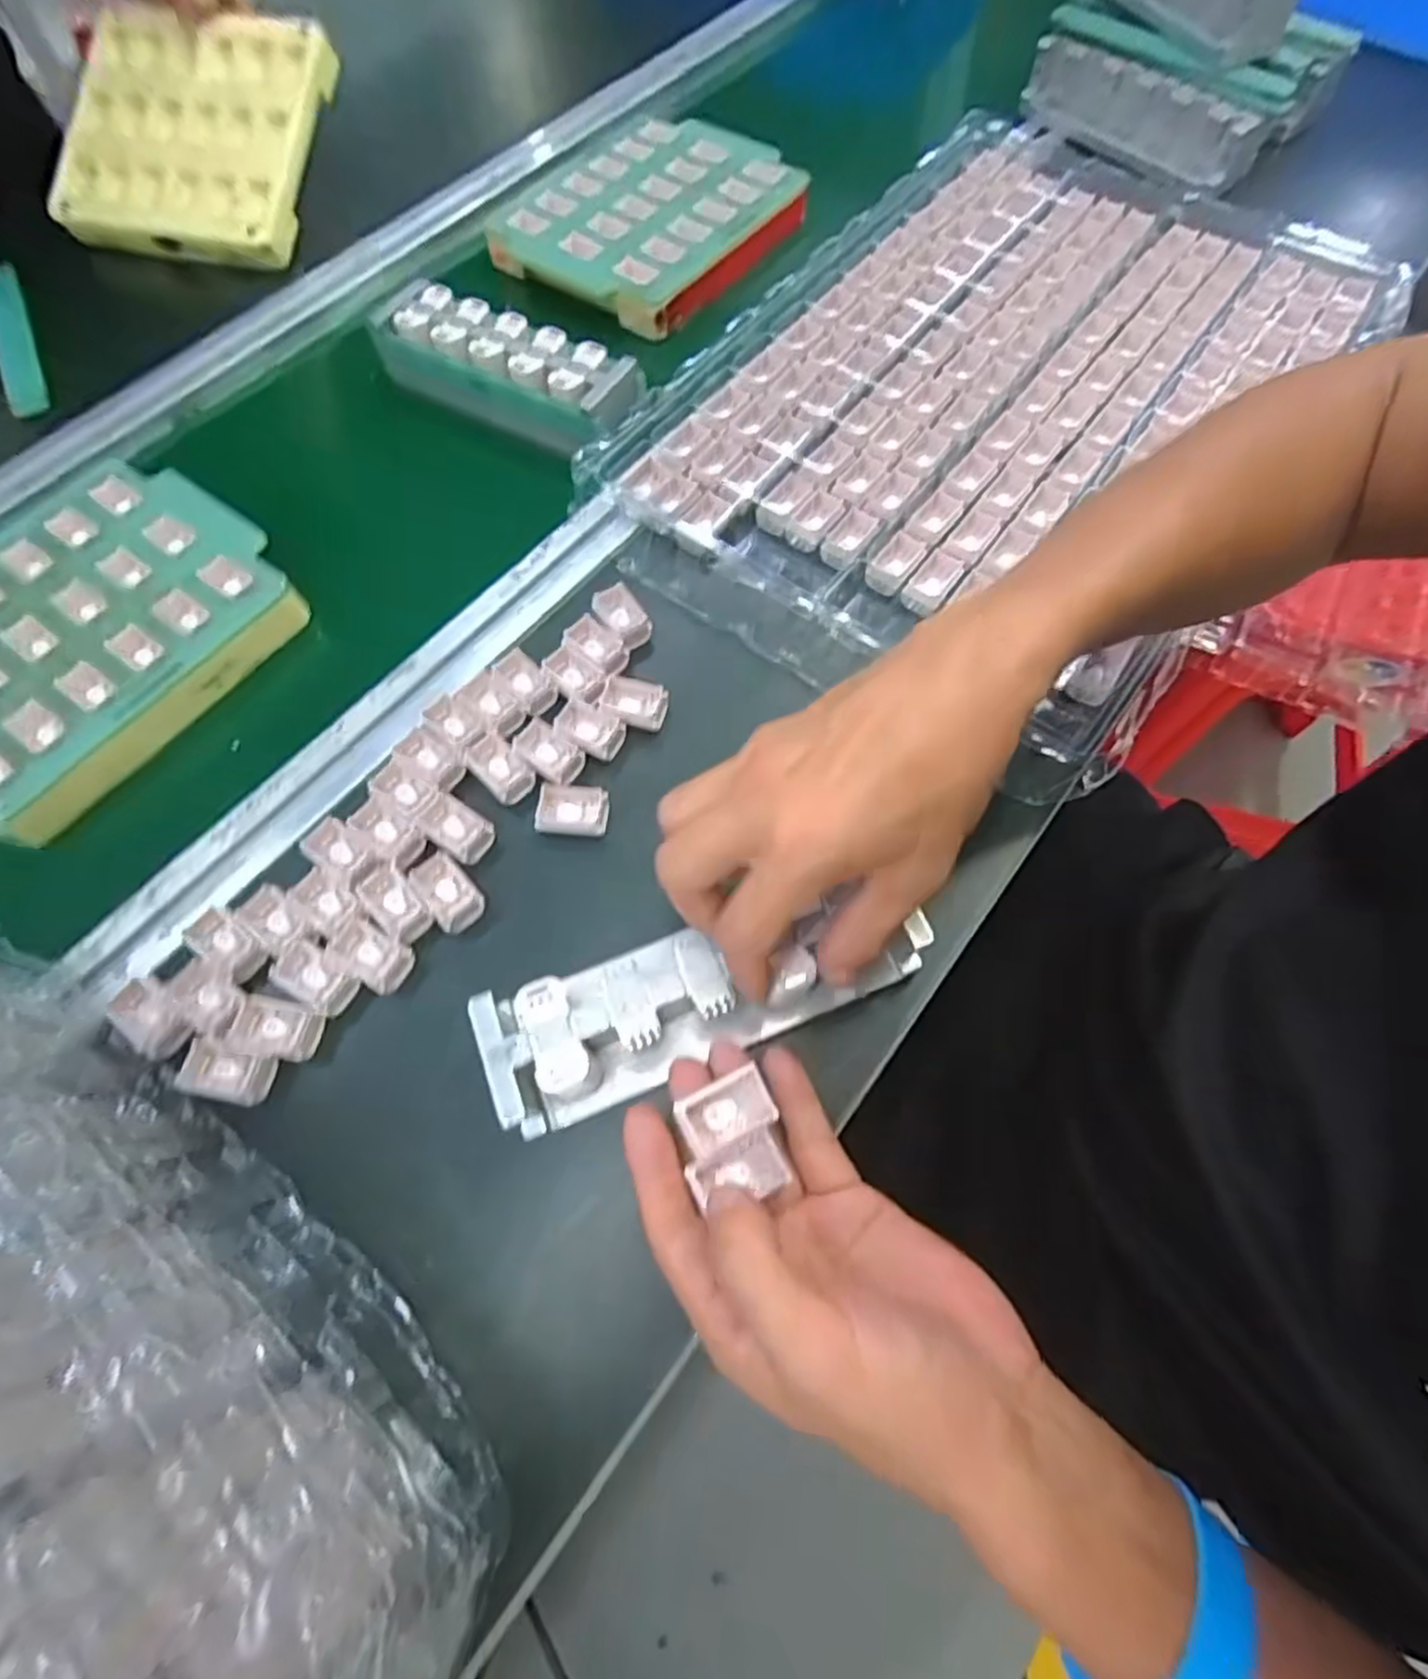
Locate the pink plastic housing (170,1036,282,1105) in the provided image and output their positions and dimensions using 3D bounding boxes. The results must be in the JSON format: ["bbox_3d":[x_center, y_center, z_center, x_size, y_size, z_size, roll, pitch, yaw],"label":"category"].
[{"bbox_3d":[-0.214,0.103,0.326,0.040,0.006,0.021,10,68,6],"label":"pink plastic housing"}]

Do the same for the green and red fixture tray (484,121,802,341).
[{"bbox_3d":[-0.050,-0.498,0.590,0.186,0.031,0.213,34,72,15],"label":"green and red fixture tray"}]

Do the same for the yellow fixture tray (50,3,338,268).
[{"bbox_3d":[-0.415,-0.562,0.587,0.195,0.028,0.185,11,86,5],"label":"yellow fixture tray"}]

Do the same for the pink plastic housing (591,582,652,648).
[{"bbox_3d":[-0.053,-0.129,0.419,0.022,0.011,0.041,-33,70,-12],"label":"pink plastic housing"}]

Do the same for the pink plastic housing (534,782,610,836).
[{"bbox_3d":[-0.072,-0.015,0.376,0.034,0.013,0.024,4,67,3],"label":"pink plastic housing"}]

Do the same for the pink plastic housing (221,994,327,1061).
[{"bbox_3d":[-0.199,0.086,0.334,0.040,0.007,0.025,8,67,5],"label":"pink plastic housing"}]

